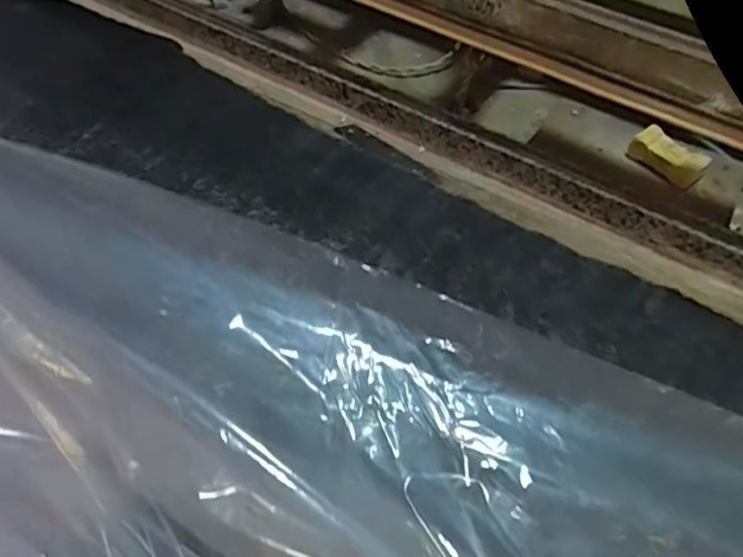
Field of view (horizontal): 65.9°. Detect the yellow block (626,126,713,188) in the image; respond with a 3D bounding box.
[{"bbox_3d":[0.207,-0.085,0.402,0.026,0.016,0.049,-36,64,-24],"label":"yellow block"}]

